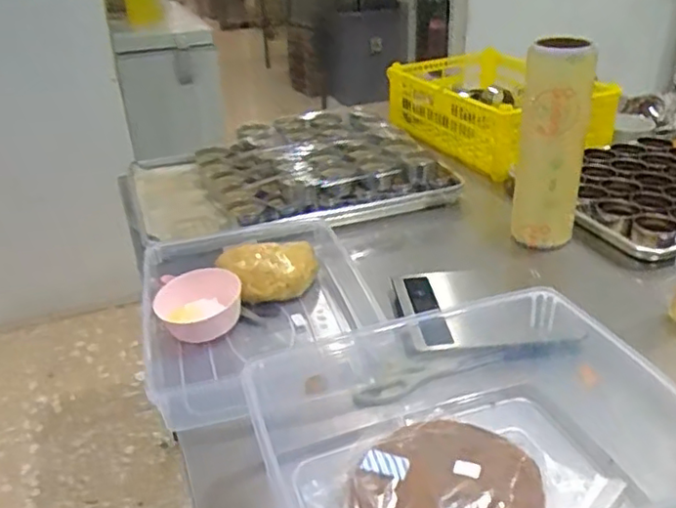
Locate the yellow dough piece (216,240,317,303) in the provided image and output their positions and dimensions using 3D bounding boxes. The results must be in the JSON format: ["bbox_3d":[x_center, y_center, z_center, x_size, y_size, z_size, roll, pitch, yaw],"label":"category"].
[{"bbox_3d":[-0.100,0.021,0.946,0.141,0.063,0.092,-7,29,-8],"label":"yellow dough piece"}]

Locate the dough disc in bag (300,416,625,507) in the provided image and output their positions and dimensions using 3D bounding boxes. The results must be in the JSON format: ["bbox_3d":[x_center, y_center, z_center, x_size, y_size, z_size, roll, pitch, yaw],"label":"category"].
[{"bbox_3d":[0.113,0.222,0.619,0.213,0.048,0.214,25,41,38],"label":"dough disc in bag"}]

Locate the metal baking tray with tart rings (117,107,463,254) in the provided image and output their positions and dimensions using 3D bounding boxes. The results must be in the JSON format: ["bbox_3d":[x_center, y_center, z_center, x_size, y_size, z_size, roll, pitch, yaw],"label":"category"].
[{"bbox_3d":[-0.114,-0.160,1.245,0.565,0.089,0.393,-14,31,-20],"label":"metal baking tray with tart rings"}]

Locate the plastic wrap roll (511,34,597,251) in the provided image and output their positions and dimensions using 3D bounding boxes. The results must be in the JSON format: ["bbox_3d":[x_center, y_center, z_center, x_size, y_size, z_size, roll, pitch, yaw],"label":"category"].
[{"bbox_3d":[0.324,-0.168,0.984,0.093,0.289,0.079,8,31,17],"label":"plastic wrap roll"}]

